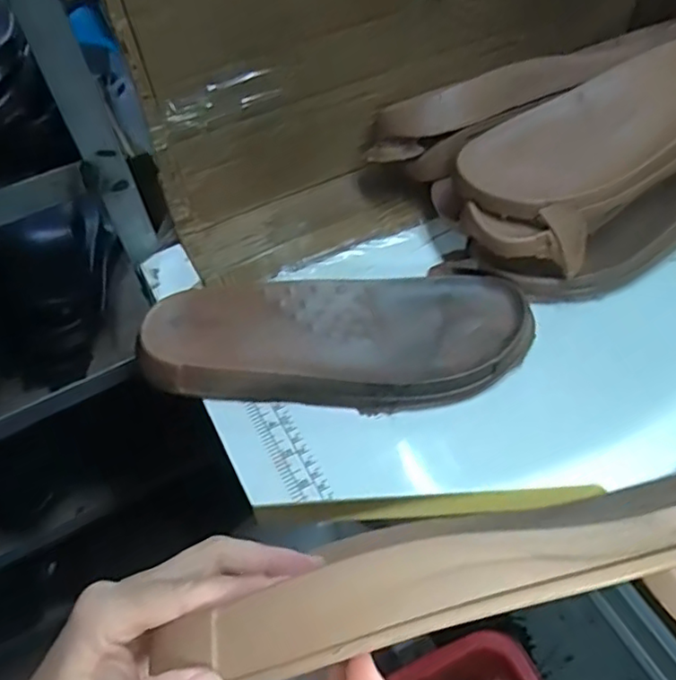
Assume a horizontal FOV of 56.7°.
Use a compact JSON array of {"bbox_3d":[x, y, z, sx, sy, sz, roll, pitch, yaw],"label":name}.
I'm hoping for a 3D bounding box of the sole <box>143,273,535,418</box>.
[{"bbox_3d":[0.001,0.000,0.470,0.279,0.034,0.108,-6,54,1],"label":"sole"}]

